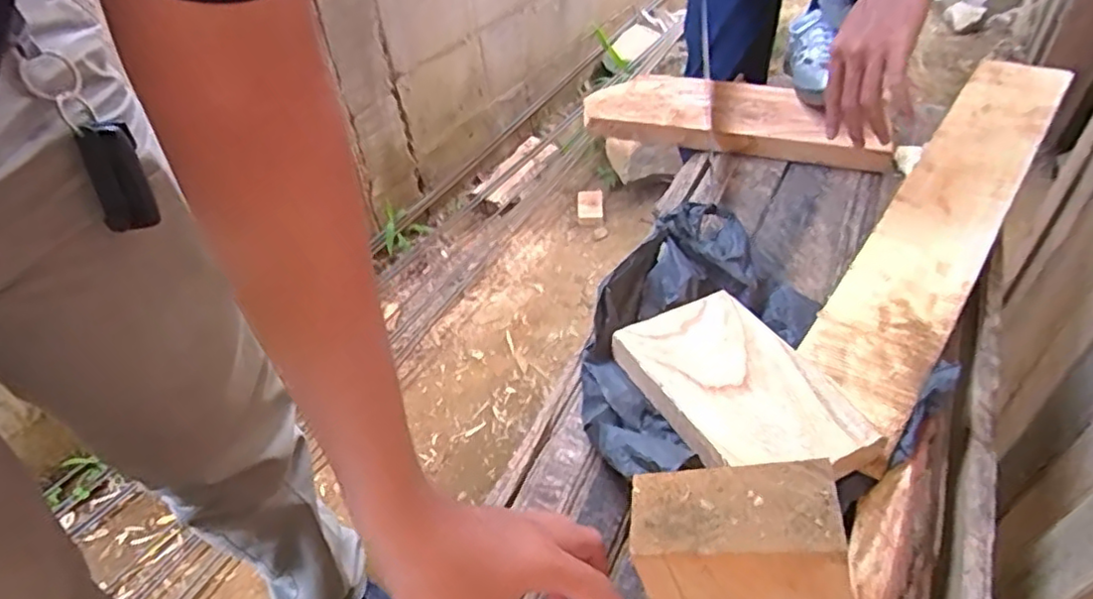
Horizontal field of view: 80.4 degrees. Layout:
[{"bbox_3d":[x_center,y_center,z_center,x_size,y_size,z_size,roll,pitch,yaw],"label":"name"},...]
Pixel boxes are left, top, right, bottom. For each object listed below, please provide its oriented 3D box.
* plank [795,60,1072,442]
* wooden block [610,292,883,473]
[{"bbox_3d":[0.399,-0.095,0.648,0.100,0.022,0.578,21,53,36],"label":"plank"},{"bbox_3d":[0.145,0.066,0.505,0.120,0.031,0.178,-20,46,-16],"label":"wooden block"}]

